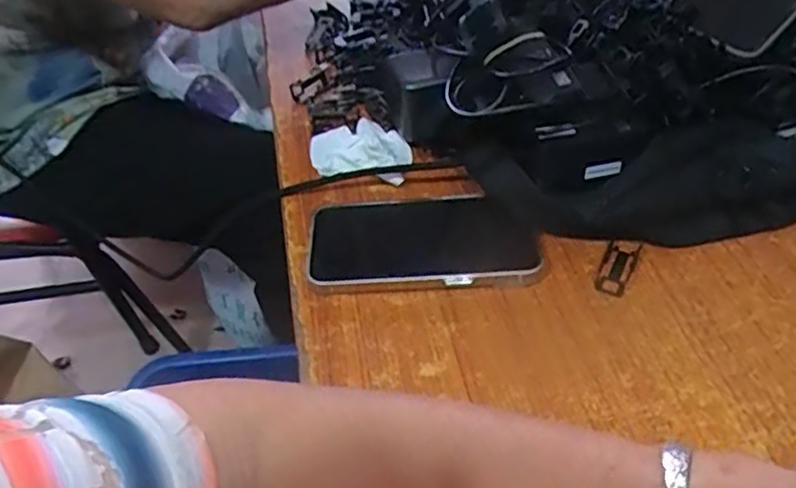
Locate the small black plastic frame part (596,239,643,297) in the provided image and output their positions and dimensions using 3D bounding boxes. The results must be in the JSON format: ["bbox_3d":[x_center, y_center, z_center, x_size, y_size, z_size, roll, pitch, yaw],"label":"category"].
[{"bbox_3d":[0.138,0.014,0.417,0.019,0.004,0.044,20,50,23],"label":"small black plastic frame part"}]

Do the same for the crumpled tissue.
[{"bbox_3d":[-0.025,-0.071,0.494,0.067,0.015,0.078,-32,51,-24],"label":"crumpled tissue"}]

